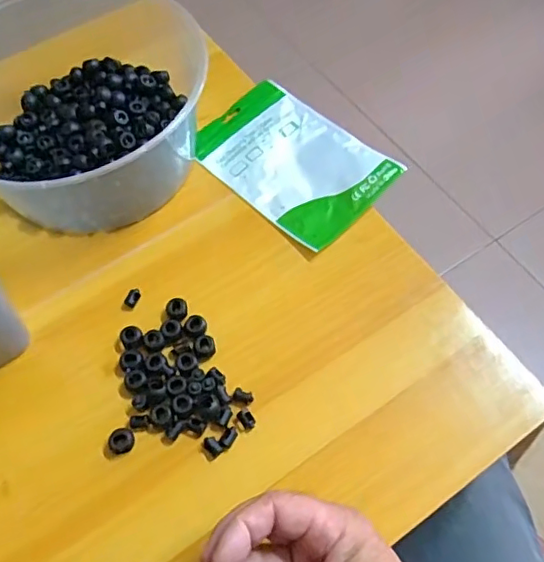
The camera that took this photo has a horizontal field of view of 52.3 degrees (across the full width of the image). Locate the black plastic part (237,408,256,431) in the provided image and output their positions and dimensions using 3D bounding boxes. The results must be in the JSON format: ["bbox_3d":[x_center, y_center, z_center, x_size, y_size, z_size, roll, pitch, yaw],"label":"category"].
[{"bbox_3d":[-0.019,0.100,0.403,0.010,0.004,0.014,-33,66,-15],"label":"black plastic part"}]

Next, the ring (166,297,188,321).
[{"bbox_3d":[-0.076,0.023,0.441,0.016,0.009,0.018,-15,62,-7],"label":"ring"}]

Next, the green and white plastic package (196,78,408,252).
[{"bbox_3d":[0.017,-0.113,0.510,0.114,0.013,0.173,-42,68,-19],"label":"green and white plastic package"}]

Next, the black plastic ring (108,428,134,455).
[{"bbox_3d":[-0.108,0.114,0.396,0.016,0.008,0.018,40,69,20],"label":"black plastic ring"}]

